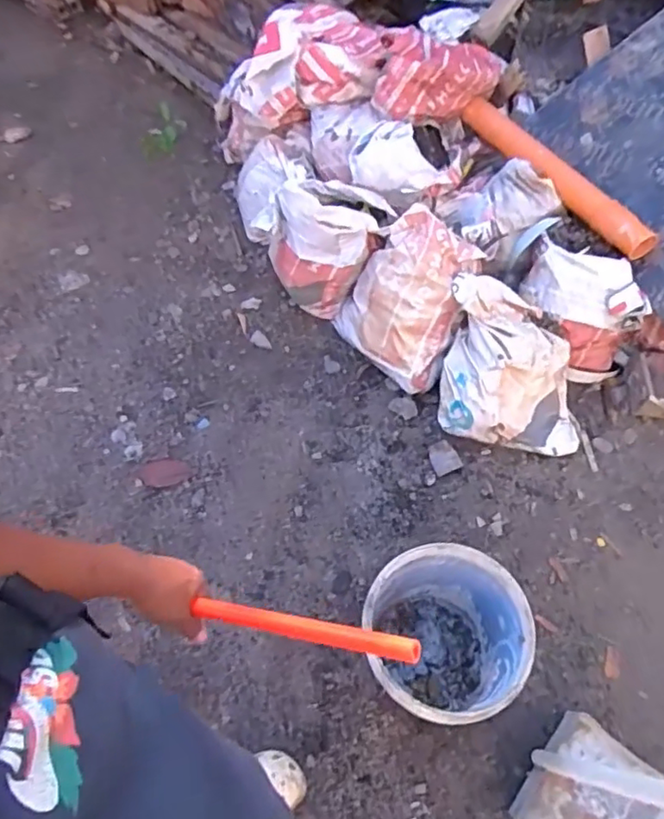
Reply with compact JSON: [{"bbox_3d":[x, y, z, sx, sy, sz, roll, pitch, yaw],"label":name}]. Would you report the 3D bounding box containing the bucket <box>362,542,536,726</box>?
[{"bbox_3d":[0.219,0.467,1.211,0.275,0.299,0.295,1,59,0],"label":"bucket"}]

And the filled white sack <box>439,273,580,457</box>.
[{"bbox_3d":[0.476,-0.119,1.592,0.349,0.211,0.390,6,59,3],"label":"filled white sack"}]

